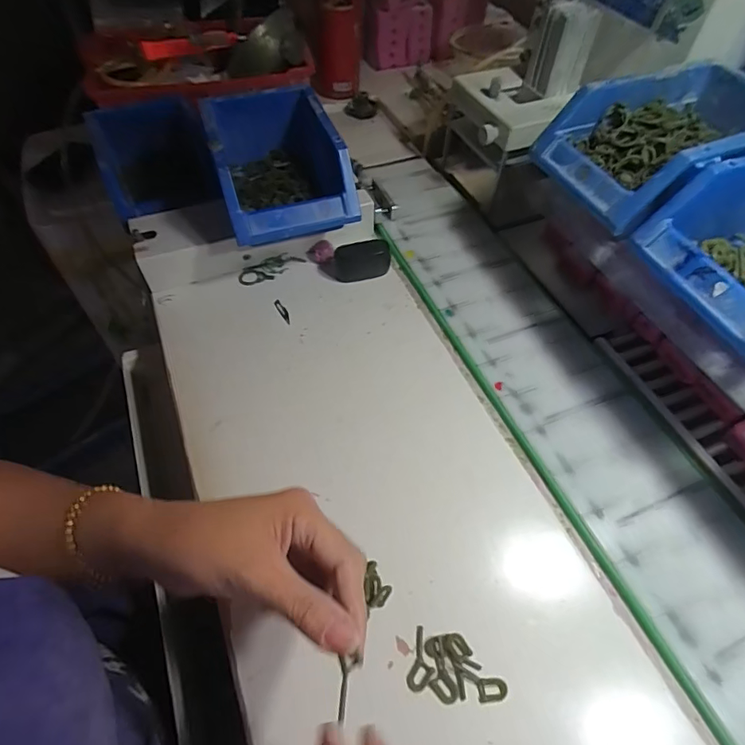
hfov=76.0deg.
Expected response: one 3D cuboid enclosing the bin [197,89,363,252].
[{"bbox_3d":[-0.099,-0.219,0.498,0.122,0.068,0.196,-15,55,-12],"label":"bin"}]

